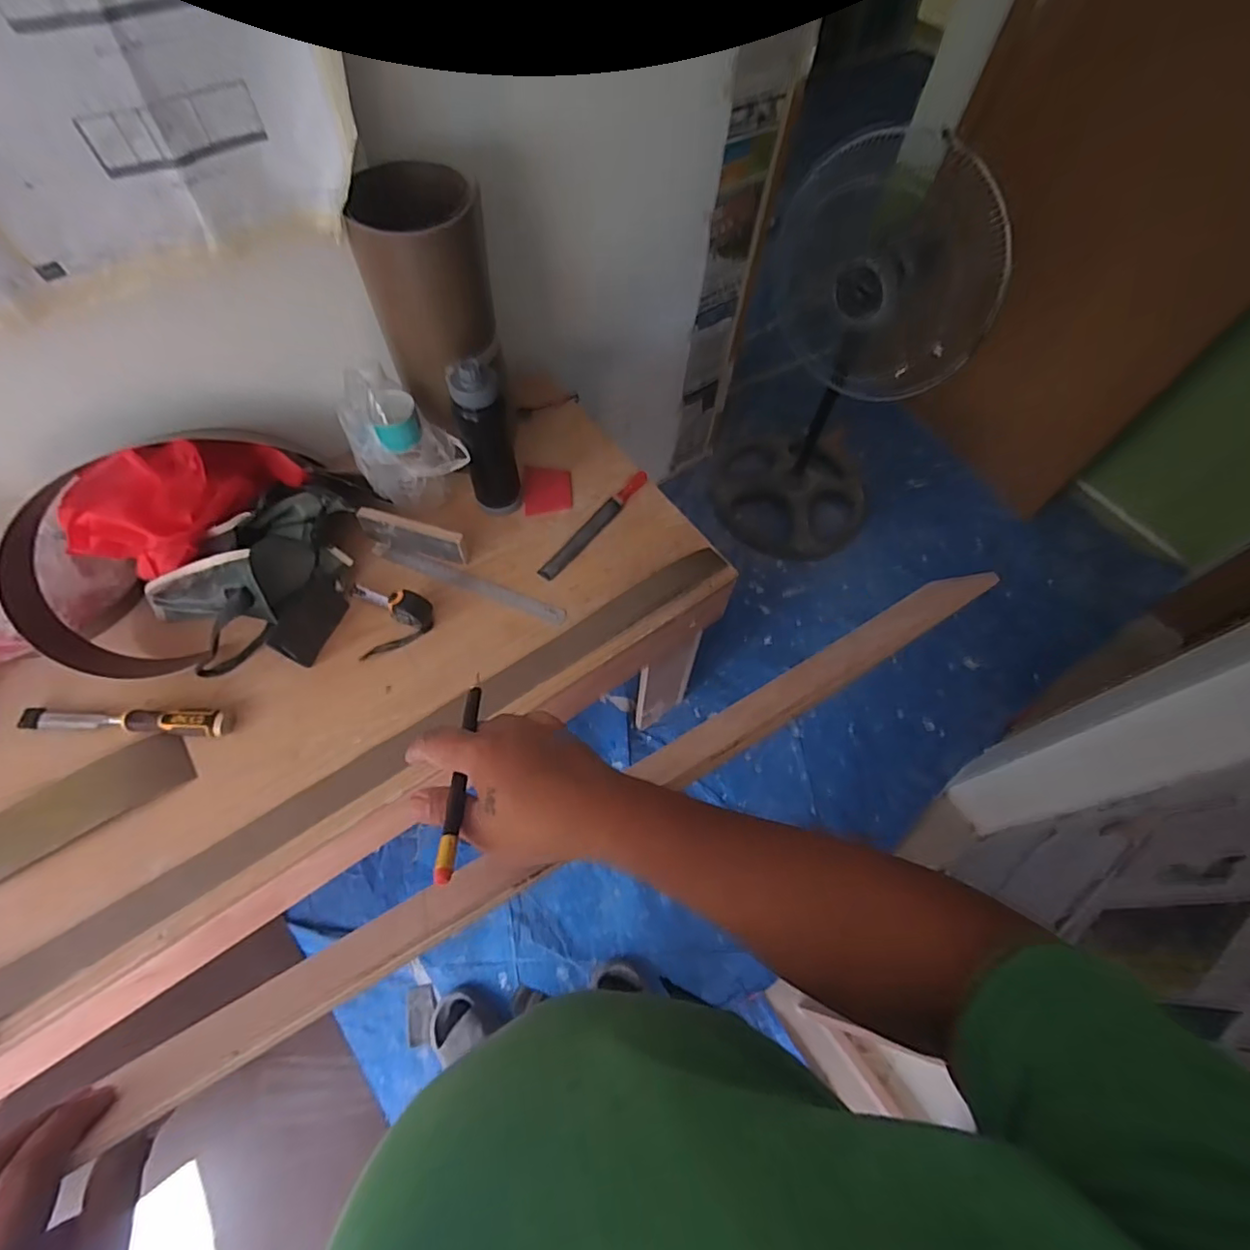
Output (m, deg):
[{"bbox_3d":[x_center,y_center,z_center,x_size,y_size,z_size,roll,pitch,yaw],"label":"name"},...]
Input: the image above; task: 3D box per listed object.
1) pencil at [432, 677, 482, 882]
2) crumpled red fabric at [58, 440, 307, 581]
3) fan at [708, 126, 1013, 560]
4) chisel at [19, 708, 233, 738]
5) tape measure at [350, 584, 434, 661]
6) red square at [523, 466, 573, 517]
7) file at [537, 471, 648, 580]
[{"bbox_3d":[-0.105,0.090,0.371,0.012,0.006,0.152,-2,40,-5],"label":"pencil"},{"bbox_3d":[-0.597,-0.173,0.801,0.273,0.107,0.117,-28,67,-18],"label":"crumpled red fabric"},{"bbox_3d":[0.551,-0.685,1.494,0.478,0.907,0.512,18,62,6],"label":"fan"},{"bbox_3d":[-0.682,0.127,0.781,0.278,0.024,0.035,3,61,-2],"label":"chisel"},{"bbox_3d":[-0.353,-0.030,0.864,0.117,0.050,0.125,-14,63,-11],"label":"tape measure"},{"bbox_3d":[-0.136,-0.237,1.015,0.084,0.008,0.101,-4,62,-6],"label":"red square"},{"bbox_3d":[-0.051,-0.177,0.989,0.030,0.020,0.268,34,65,14],"label":"file"}]

